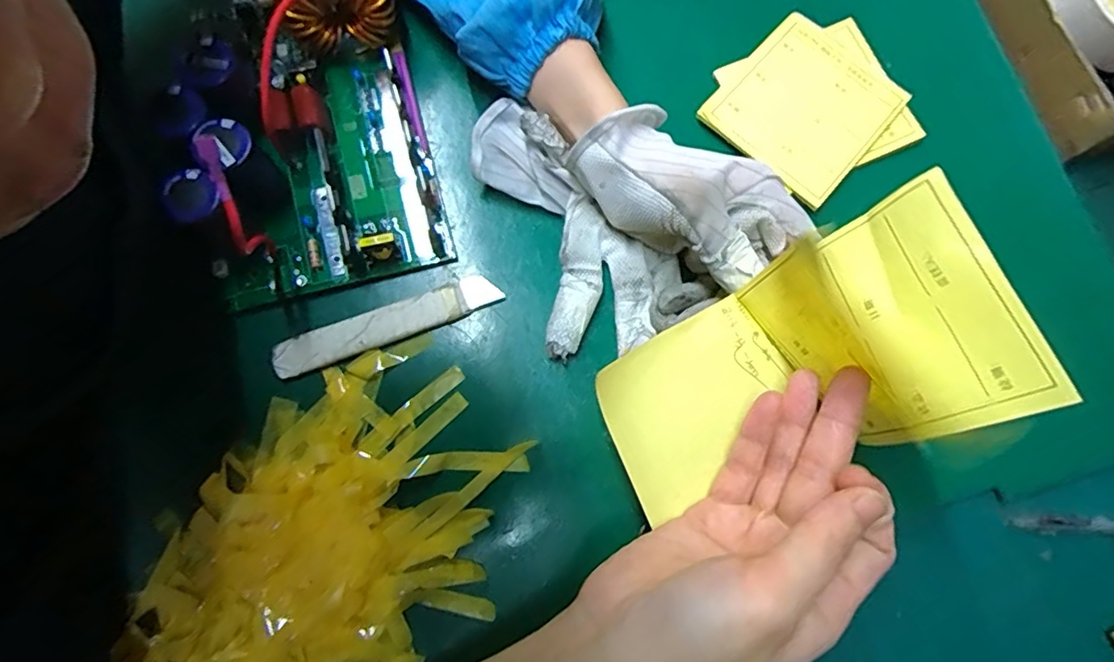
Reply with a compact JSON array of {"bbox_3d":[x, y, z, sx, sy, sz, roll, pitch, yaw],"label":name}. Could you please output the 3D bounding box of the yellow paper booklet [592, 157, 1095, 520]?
[{"bbox_3d":[0.101,0.016,0.247,0.158,0.059,0.093,-29,79,21],"label":"yellow paper booklet"}]

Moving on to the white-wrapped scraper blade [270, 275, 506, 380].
[{"bbox_3d":[-0.098,-0.004,0.326,0.130,0.008,0.022,-21,80,-7],"label":"white-wrapped scraper blade"}]

